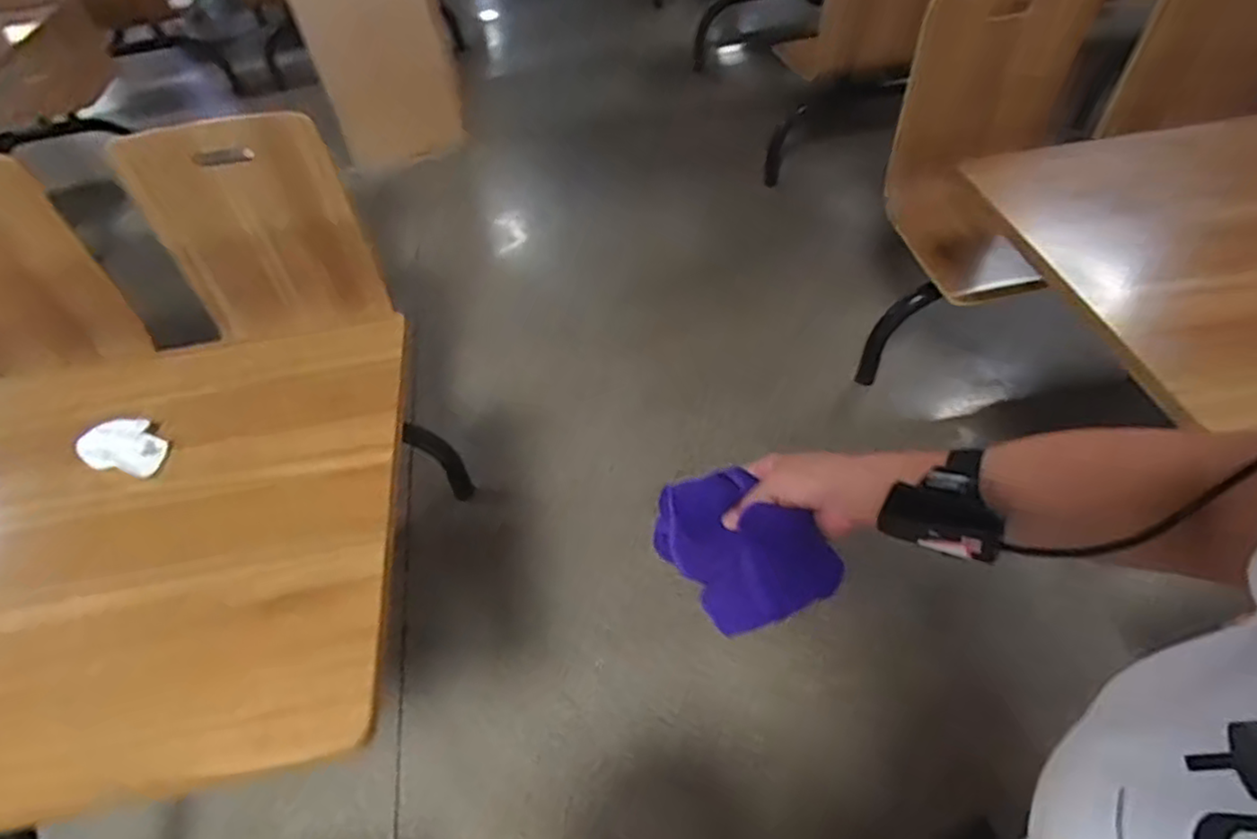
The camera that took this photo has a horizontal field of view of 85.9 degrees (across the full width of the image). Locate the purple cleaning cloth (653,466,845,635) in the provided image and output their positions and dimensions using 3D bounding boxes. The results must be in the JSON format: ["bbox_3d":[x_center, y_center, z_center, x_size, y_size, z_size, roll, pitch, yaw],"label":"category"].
[{"bbox_3d":[0.090,0.103,0.549,0.123,0.131,0.021,-32,0,24],"label":"purple cleaning cloth"}]

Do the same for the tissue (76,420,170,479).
[{"bbox_3d":[-0.601,0.034,0.807,0.096,0.032,0.062,6,48,9],"label":"tissue"}]

